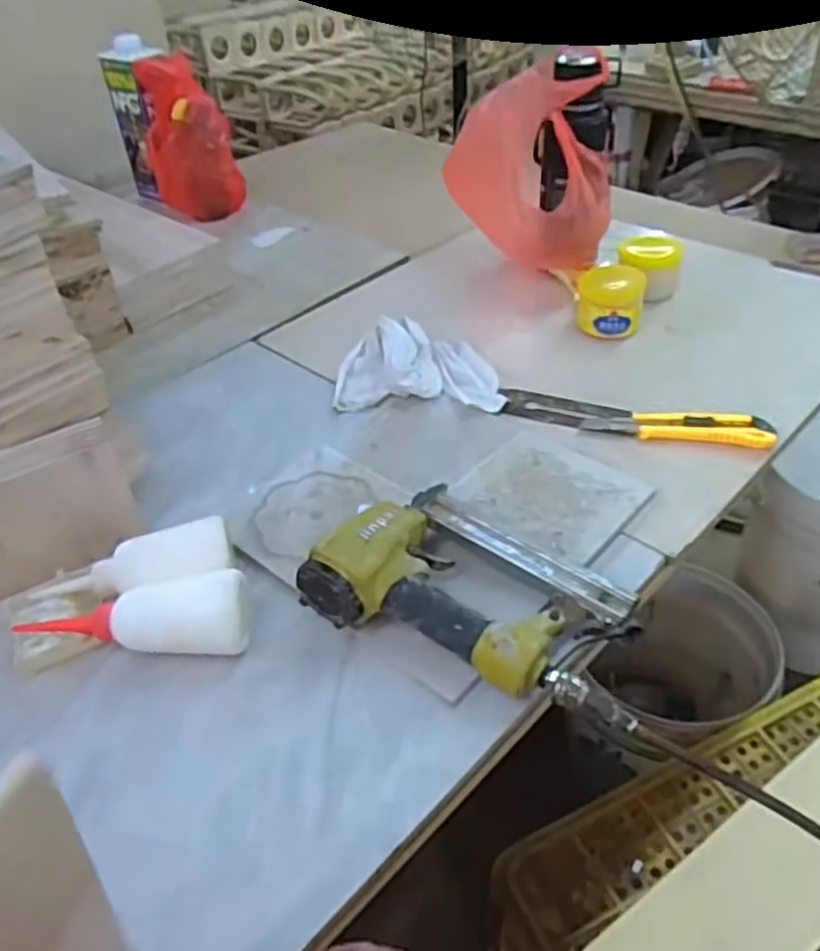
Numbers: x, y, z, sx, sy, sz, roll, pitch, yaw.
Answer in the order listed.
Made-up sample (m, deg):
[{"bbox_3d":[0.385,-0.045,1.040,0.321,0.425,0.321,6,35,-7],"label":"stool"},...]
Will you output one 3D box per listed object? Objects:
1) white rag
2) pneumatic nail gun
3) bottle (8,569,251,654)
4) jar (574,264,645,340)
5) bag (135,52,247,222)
[{"bbox_3d":[0.011,-0.136,0.874,0.193,0.059,0.134,2,40,8],"label":"white rag"},{"bbox_3d":[0.057,0.081,0.607,0.250,0.066,0.165,16,44,23],"label":"pneumatic nail gun"},{"bbox_3d":[-0.216,0.117,0.598,0.180,0.063,0.049,-6,40,-2],"label":"bottle"},{"bbox_3d":[0.249,-0.216,0.950,0.080,0.060,0.079,7,41,13],"label":"jar"},{"bbox_3d":[-0.362,-0.550,1.259,0.141,0.226,0.133,-16,41,-13],"label":"bag"}]

